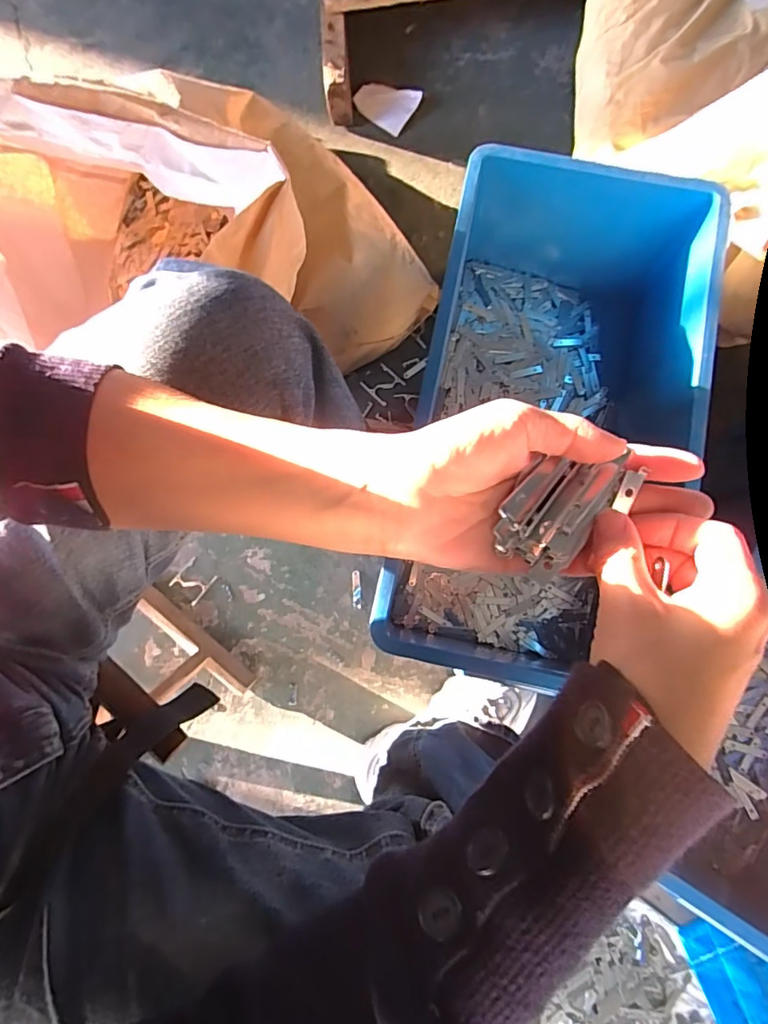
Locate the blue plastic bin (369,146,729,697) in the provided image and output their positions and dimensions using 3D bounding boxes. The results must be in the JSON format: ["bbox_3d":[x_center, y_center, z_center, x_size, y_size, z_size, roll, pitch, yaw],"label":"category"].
[{"bbox_3d":[0.195,-0.104,0.647,0.300,0.216,0.595,12,80,3],"label":"blue plastic bin"}]

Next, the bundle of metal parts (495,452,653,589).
[{"bbox_3d":[0.081,-0.004,0.229,0.067,0.011,0.041,-42,82,-6],"label":"bundle of metal parts"}]

